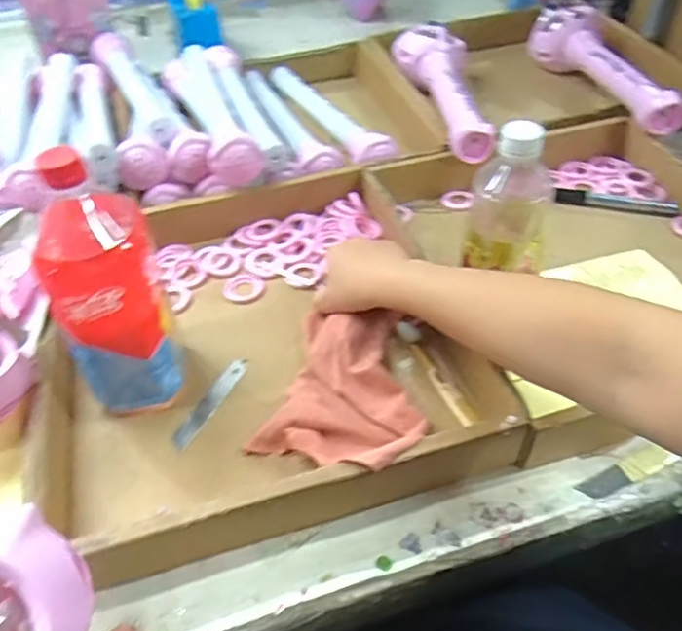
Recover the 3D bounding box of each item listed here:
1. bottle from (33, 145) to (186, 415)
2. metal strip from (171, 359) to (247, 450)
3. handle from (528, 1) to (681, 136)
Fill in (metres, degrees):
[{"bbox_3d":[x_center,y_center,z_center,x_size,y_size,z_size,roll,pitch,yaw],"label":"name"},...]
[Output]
[{"bbox_3d":[-0.176,-0.019,0.466,0.076,0.214,0.083,-16,47,-13],"label":"bottle"},{"bbox_3d":[-0.111,0.073,0.525,0.016,0.004,0.097,25,53,13],"label":"metal strip"},{"bbox_3d":[0.352,-0.336,0.834,0.069,0.069,0.353,-9,46,-6],"label":"handle"}]

